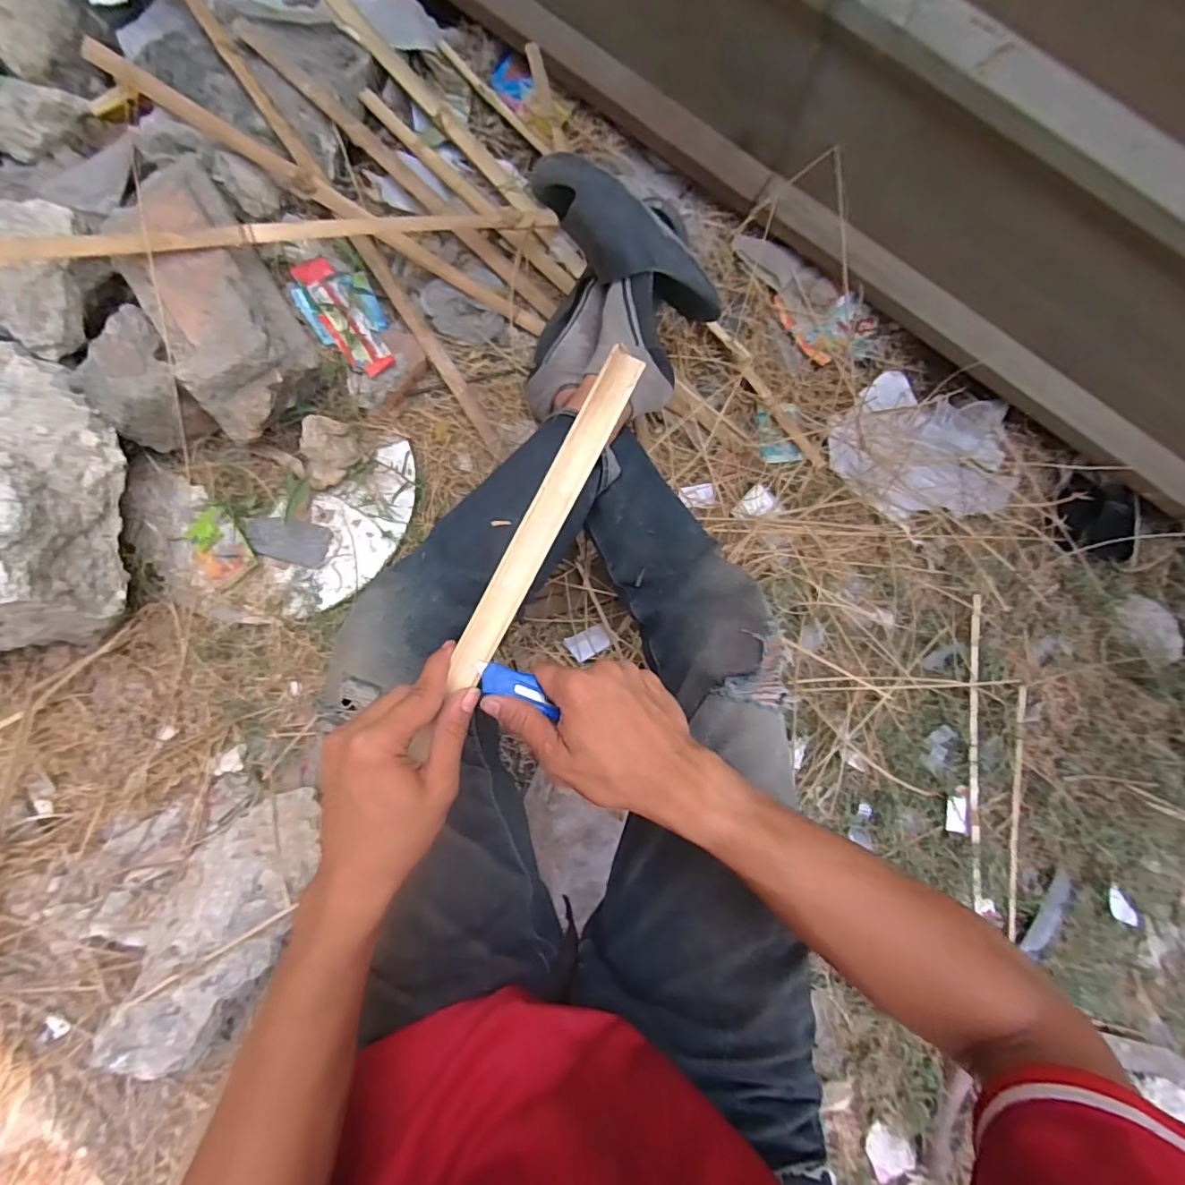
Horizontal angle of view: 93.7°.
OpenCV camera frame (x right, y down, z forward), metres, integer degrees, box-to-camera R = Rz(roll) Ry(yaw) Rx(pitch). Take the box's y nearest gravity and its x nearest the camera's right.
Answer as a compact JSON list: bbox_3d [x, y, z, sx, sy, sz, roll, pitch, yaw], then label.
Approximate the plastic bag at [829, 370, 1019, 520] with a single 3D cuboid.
[{"bbox_3d":[0.517,-0.226,0.845,0.291,0.049,0.242,25,78,0],"label":"plastic bag"}]

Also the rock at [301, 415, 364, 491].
[{"bbox_3d":[-0.362,-0.195,0.775,0.070,0.046,0.093,-9,81,-6],"label":"rock"}]

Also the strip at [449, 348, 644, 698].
[{"bbox_3d":[-0.033,-0.052,0.383,0.028,0.008,0.249,27,88,-2],"label":"strip"}]

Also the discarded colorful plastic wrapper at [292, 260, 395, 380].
[{"bbox_3d":[-0.352,-0.393,0.806,0.105,0.032,0.206,-31,83,-10],"label":"discarded colorful plastic wrapper"}]

